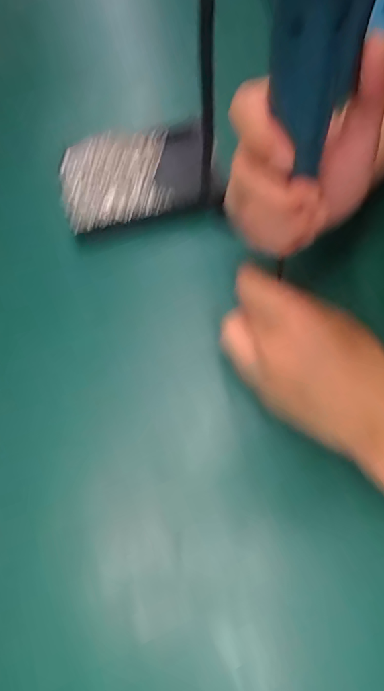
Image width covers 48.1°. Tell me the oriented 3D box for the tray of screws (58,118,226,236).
[{"bbox_3d":[-0.049,-0.155,0.385,0.135,0.018,0.098,-17,67,-5],"label":"tray of screws"}]

